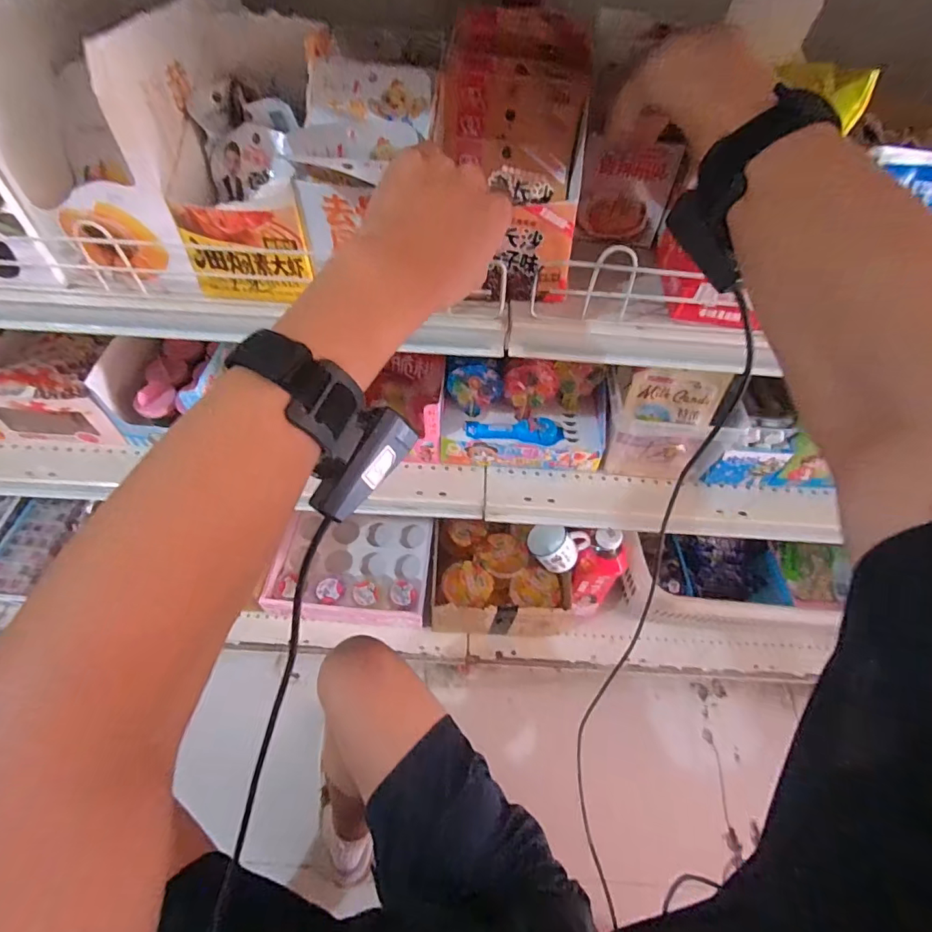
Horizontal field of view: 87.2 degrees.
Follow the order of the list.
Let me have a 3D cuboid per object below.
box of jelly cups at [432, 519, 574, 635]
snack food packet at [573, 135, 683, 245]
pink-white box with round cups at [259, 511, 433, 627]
[{"bbox_3d":[0.069,0.206,0.937,0.252,0.116,0.206,1,53,-3],"label":"box of jelly cups"},{"bbox_3d":[0.147,-0.255,0.459,0.082,0.085,0.013,10,53,3],"label":"snack food packet"},{"bbox_3d":[-0.226,0.202,1.002,0.298,0.079,0.229,5,53,-1],"label":"pink-white box with round cups"}]

